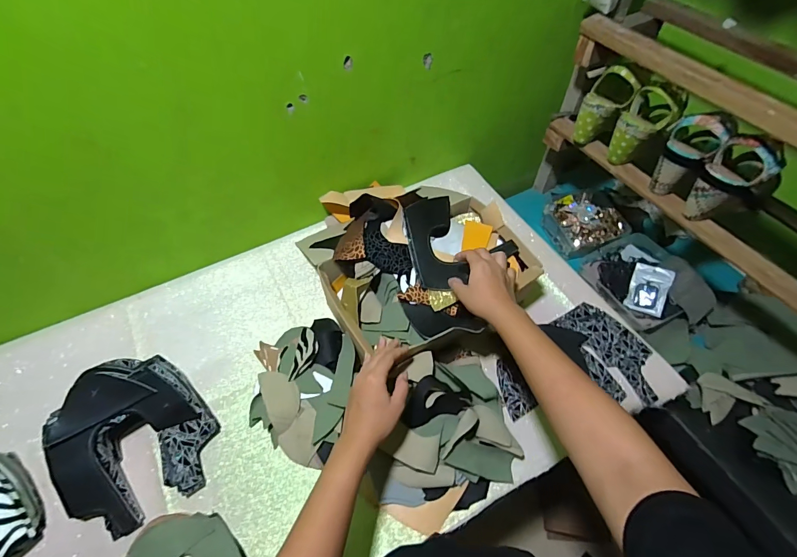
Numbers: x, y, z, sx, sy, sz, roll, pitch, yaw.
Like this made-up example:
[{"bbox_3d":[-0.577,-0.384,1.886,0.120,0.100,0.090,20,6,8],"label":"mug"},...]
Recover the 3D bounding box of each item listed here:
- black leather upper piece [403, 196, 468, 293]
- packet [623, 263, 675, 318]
[{"bbox_3d":[0.060,-0.063,0.649,0.087,0.013,0.168,-4,72,-15],"label":"black leather upper piece"},{"bbox_3d":[0.521,0.023,0.794,0.069,0.015,0.104,18,85,35],"label":"packet"}]

